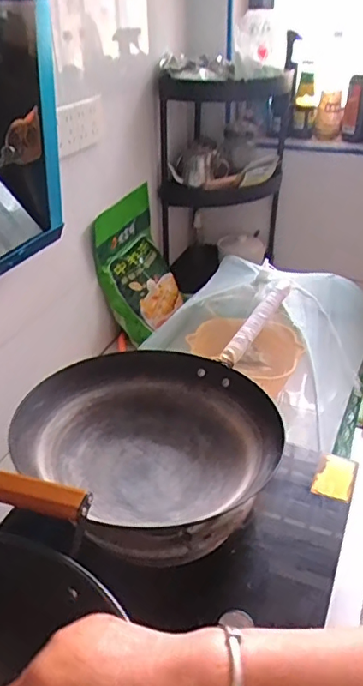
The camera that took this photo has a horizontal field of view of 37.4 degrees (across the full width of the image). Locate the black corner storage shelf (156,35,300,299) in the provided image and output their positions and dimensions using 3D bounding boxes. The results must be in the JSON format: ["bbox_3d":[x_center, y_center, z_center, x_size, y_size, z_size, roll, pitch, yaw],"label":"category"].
[{"bbox_3d":[0.115,-0.388,1.361,0.300,0.550,0.253,4,33,8],"label":"black corner storage shelf"}]

